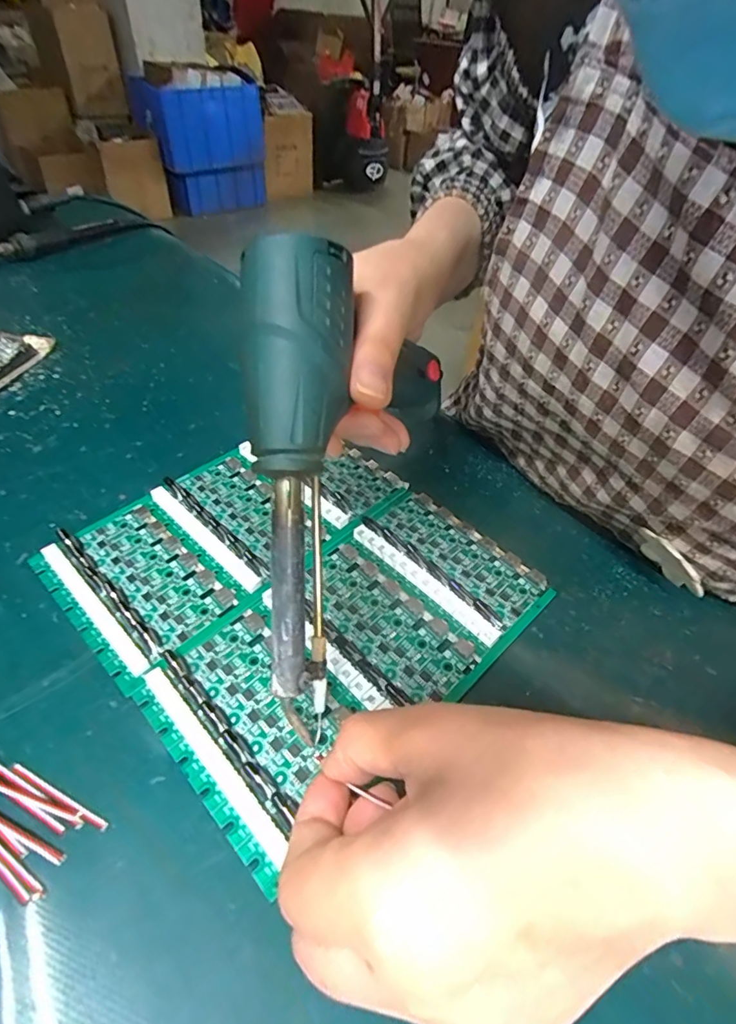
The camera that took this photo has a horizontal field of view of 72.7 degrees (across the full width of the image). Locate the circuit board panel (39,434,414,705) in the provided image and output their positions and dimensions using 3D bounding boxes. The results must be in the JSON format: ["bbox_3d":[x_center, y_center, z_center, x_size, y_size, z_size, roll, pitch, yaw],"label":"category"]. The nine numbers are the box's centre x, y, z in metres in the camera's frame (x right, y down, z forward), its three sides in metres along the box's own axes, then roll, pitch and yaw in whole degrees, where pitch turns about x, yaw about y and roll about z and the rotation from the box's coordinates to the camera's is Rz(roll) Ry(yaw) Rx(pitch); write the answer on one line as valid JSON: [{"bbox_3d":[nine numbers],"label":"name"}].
[{"bbox_3d":[-0.079,0.004,0.290,0.103,0.007,0.186,36,55,28],"label":"circuit board panel"}]

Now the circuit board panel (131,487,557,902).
[{"bbox_3d":[-0.003,0.058,0.243,0.187,0.007,0.104,-35,57,-30],"label":"circuit board panel"}]

